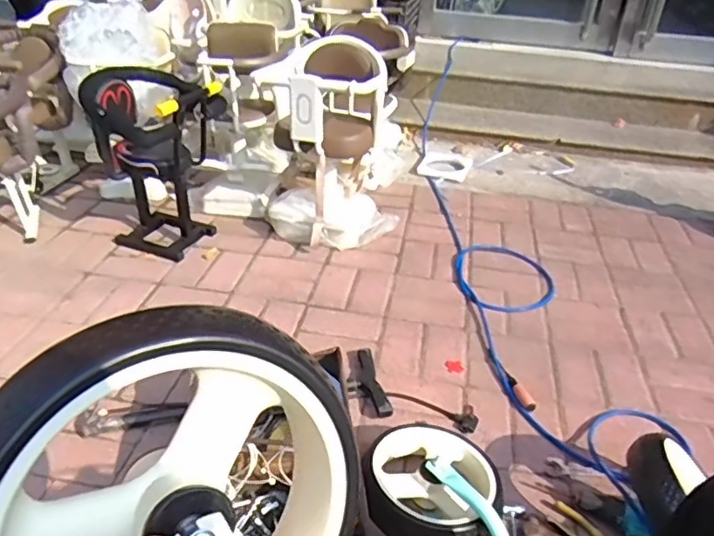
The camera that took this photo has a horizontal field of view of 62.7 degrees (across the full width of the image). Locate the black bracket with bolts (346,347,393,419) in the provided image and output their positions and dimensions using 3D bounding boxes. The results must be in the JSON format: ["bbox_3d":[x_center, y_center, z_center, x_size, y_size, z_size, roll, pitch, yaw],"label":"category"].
[{"bbox_3d":[0.013,0.238,1.249,0.082,0.032,0.198,-6,33,-15],"label":"black bracket with bolts"}]

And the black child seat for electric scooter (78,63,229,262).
[{"bbox_3d":[-0.544,-0.296,1.630,0.340,0.443,0.371,-7,34,-17],"label":"black child seat for electric scooter"}]

